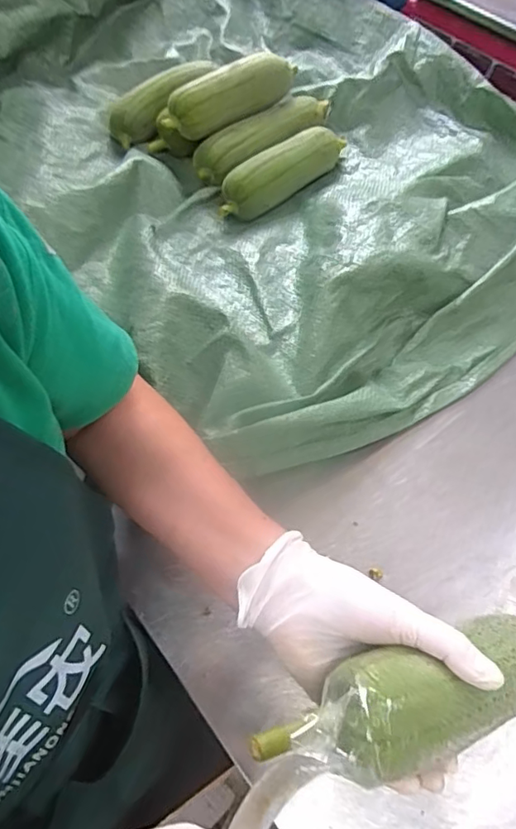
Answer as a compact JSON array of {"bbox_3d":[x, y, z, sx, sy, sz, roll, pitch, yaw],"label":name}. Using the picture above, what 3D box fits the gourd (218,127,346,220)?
[{"bbox_3d":[0.042,-0.320,0.708,0.216,0.050,0.062,-36,66,-16],"label":"gourd"}]

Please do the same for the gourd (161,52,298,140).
[{"bbox_3d":[-0.028,-0.421,0.712,0.200,0.052,0.070,-26,64,-12],"label":"gourd"}]

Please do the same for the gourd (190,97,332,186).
[{"bbox_3d":[0.015,-0.376,0.728,0.227,0.048,0.071,-32,66,-14],"label":"gourd"}]

